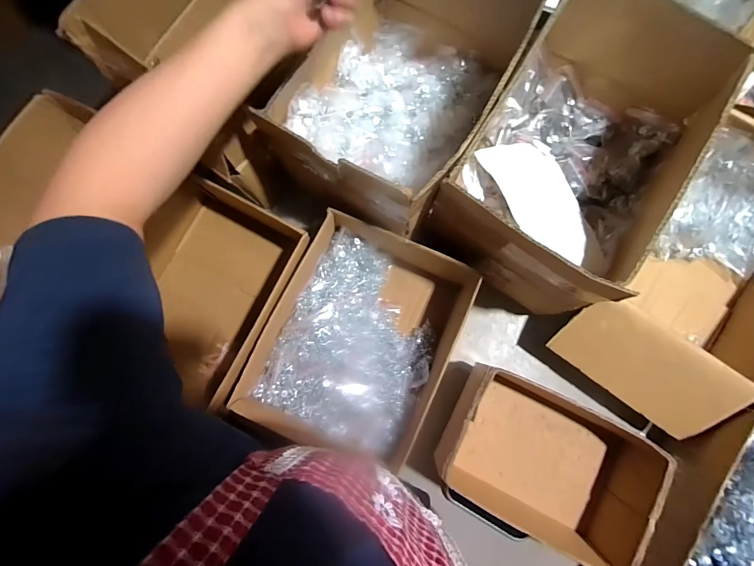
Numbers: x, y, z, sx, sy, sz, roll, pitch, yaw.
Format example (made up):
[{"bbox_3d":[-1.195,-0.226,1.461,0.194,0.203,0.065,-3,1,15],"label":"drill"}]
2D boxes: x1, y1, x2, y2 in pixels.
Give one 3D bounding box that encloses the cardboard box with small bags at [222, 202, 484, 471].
[{"bbox_3d":[-0.019,0.089,0.522,0.264,0.107,0.322,22,84,6],"label":"cardboard box with small bags"}]

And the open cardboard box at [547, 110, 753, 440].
[{"bbox_3d":[0.462,-0.006,0.517,0.267,0.129,0.426,44,86,8],"label":"open cardboard box"}]

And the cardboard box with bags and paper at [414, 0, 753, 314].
[{"bbox_3d":[0.254,-0.160,0.453,0.230,0.176,0.327,31,85,7],"label":"cardboard box with bags and paper"}]

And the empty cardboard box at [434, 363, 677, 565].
[{"bbox_3d":[0.229,0.237,0.483,0.257,0.093,0.170,27,84,6],"label":"empty cardboard box"}]

